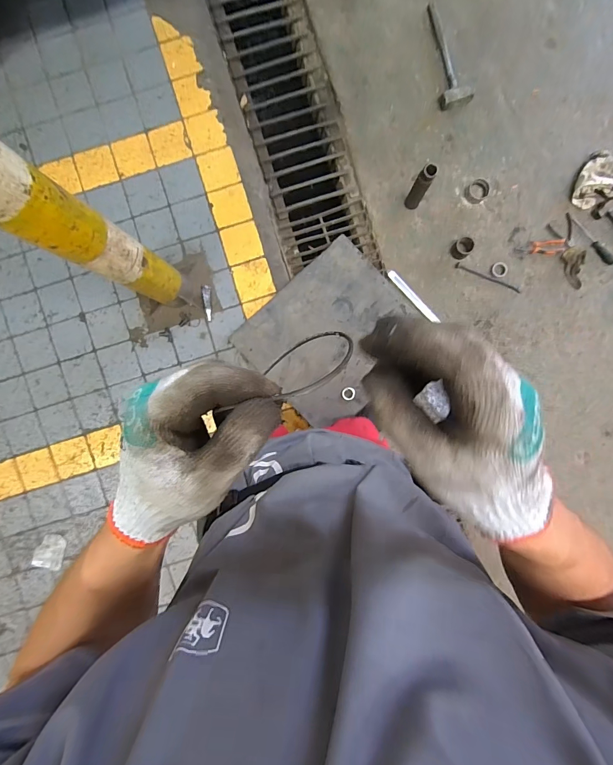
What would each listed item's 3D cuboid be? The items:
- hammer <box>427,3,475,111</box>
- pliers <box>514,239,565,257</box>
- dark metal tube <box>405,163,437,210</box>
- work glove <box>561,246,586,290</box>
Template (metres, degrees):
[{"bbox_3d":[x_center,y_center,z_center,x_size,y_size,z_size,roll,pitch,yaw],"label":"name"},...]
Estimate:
[{"bbox_3d":[0.556,-1.272,1.376,0.121,0.044,0.400,-9,91,1],"label":"hammer"},{"bbox_3d":[0.928,-0.533,1.408,0.188,0.018,0.059,-2,91,1],"label":"pliers"},{"bbox_3d":[0.412,-0.706,1.285,0.057,0.228,0.053,0,91,1],"label":"dark metal tube"},{"bbox_3d":[1.064,-0.458,1.420,0.079,0.029,0.159,1,91,1],"label":"work glove"}]

